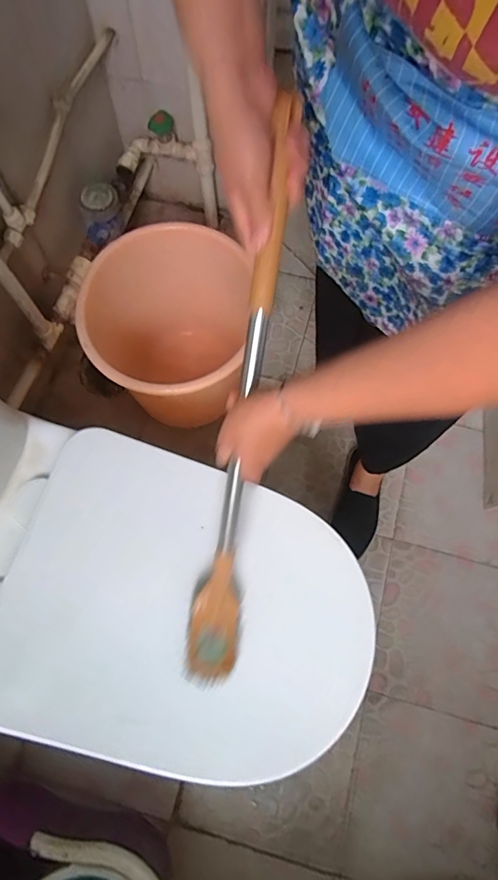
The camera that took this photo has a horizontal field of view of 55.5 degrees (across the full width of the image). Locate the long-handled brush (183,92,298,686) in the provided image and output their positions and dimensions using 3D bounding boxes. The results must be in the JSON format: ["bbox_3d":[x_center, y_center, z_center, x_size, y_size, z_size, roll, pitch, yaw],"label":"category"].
[{"bbox_3d":[-0.008,0.008,0.472,0.059,0.067,0.548,9,110,1],"label":"long-handled brush"}]

